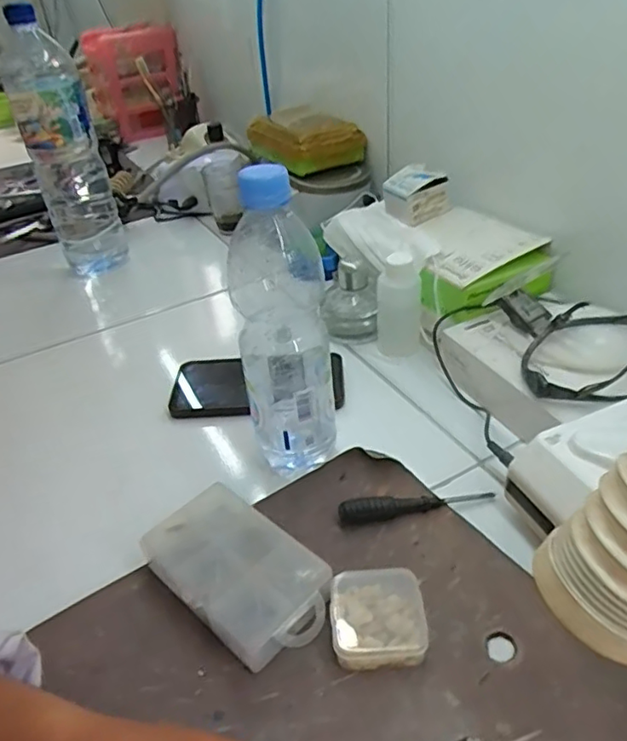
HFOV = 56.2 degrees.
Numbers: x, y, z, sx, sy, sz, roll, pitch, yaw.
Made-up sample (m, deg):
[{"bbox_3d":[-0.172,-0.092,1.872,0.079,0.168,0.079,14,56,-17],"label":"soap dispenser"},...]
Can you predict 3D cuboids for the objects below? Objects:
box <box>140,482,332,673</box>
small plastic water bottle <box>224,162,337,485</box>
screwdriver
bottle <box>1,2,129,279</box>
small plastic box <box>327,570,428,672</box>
[{"bbox_3d":[-0.050,0.136,0.392,0.131,0.031,0.074,27,48,36],"label":"box"},{"bbox_3d":[-0.023,-0.028,0.432,0.066,0.231,0.074,-9,37,-4],"label":"small plastic water bottle"},{"bbox_3d":[0.076,0.095,0.430,0.115,0.014,0.013,-10,37,-5],"label":"screwdriver"},{"bbox_3d":[-0.315,-0.274,0.744,0.083,0.302,0.096,-17,38,-15],"label":"bottle"},{"bbox_3d":[0.040,0.153,0.362,0.056,0.021,0.054,-6,37,1],"label":"small plastic box"}]

